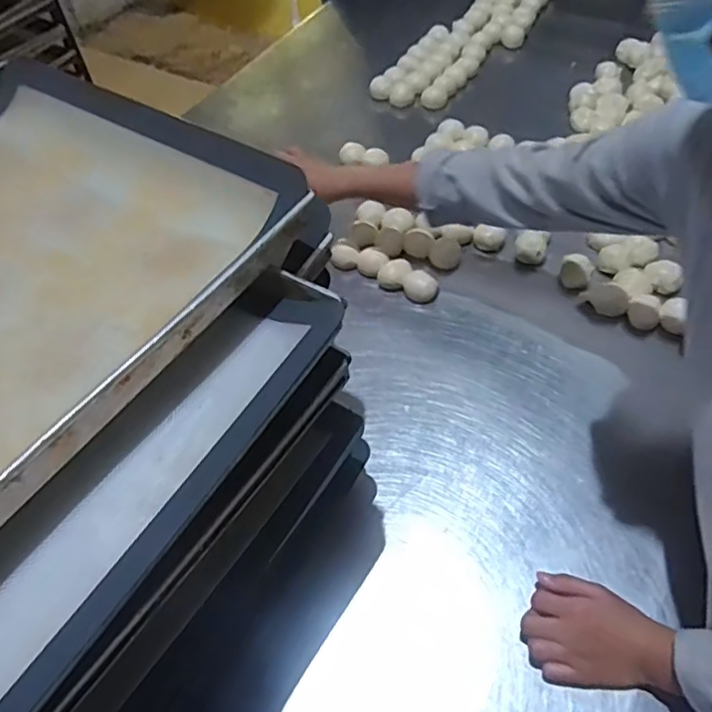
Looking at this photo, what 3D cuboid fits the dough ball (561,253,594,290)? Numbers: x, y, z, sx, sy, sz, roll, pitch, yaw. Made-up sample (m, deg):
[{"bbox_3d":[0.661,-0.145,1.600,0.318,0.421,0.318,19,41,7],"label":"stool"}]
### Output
[{"bbox_3d":[0.292,-0.115,0.806,0.040,0.038,0.036,16,57,15],"label":"dough ball"}]

